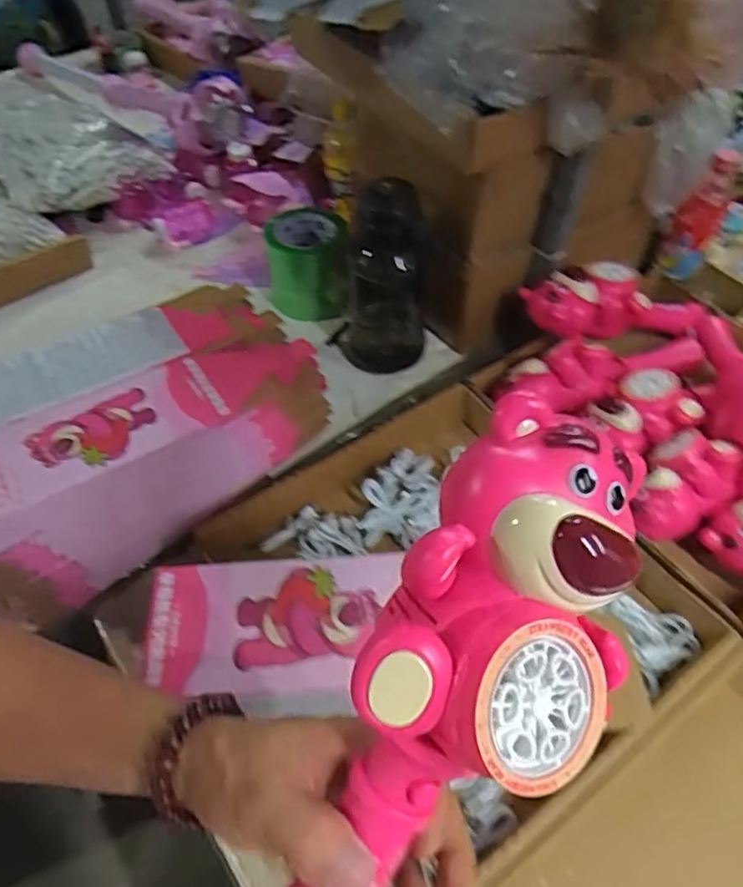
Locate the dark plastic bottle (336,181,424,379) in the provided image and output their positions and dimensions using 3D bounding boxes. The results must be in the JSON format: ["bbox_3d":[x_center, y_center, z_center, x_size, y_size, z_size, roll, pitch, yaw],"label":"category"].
[{"bbox_3d":[0.014,-0.195,0.778,0.103,0.230,0.084,-2,52,-1],"label":"dark plastic bottle"}]

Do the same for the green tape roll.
[{"bbox_3d":[-0.087,-0.236,0.905,0.106,0.119,0.107,-6,52,-5],"label":"green tape roll"}]

